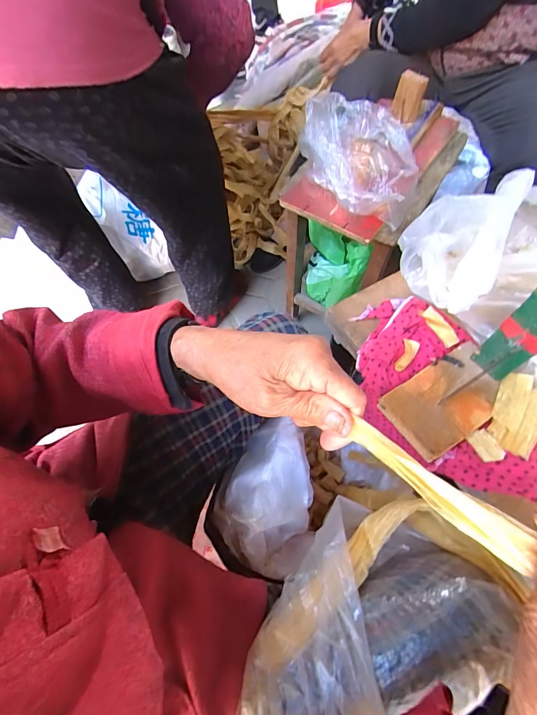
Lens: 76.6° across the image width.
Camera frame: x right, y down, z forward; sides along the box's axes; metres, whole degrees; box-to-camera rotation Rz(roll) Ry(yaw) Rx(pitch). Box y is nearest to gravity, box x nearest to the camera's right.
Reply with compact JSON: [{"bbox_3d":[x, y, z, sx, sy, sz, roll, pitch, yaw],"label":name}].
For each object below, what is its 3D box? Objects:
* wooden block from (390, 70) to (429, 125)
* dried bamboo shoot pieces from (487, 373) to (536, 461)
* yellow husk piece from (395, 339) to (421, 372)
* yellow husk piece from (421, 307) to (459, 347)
[{"bbox_3d":[0.248,-0.460,0.604,0.049,0.081,0.016,13,65,10],"label":"wooden block"},{"bbox_3d":[0.261,0.059,0.354,0.056,0.014,0.077,40,72,20],"label":"dried bamboo shoot pieces"},{"bbox_3d":[0.162,-0.002,0.398,0.019,0.005,0.041,22,67,14],"label":"yellow husk piece"},{"bbox_3d":[0.204,-0.037,0.405,0.021,0.012,0.052,-40,91,-16],"label":"yellow husk piece"}]

